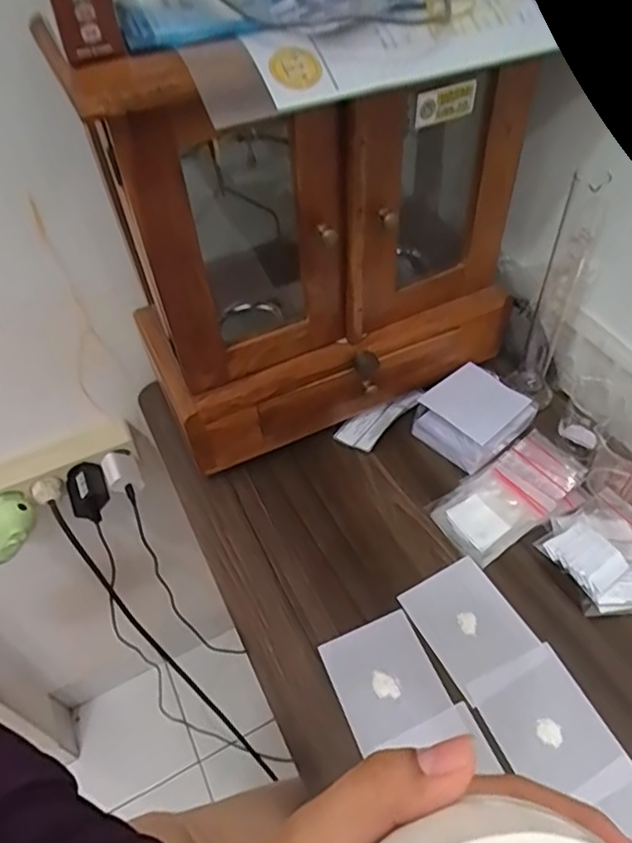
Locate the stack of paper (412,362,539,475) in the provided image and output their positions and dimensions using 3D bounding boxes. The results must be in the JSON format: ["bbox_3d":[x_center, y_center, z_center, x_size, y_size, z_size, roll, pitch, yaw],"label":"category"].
[{"bbox_3d":[0.174,-0.007,0.655,0.112,0.045,0.093,-31,53,-21],"label":"stack of paper"}]

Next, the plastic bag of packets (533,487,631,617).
[{"bbox_3d":[0.272,0.125,0.540,0.103,0.032,0.120,-22,50,-15],"label":"plastic bag of packets"}]

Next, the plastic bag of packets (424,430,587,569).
[{"bbox_3d":[0.197,0.072,0.605,0.155,0.021,0.079,-29,52,-19],"label":"plastic bag of packets"}]

